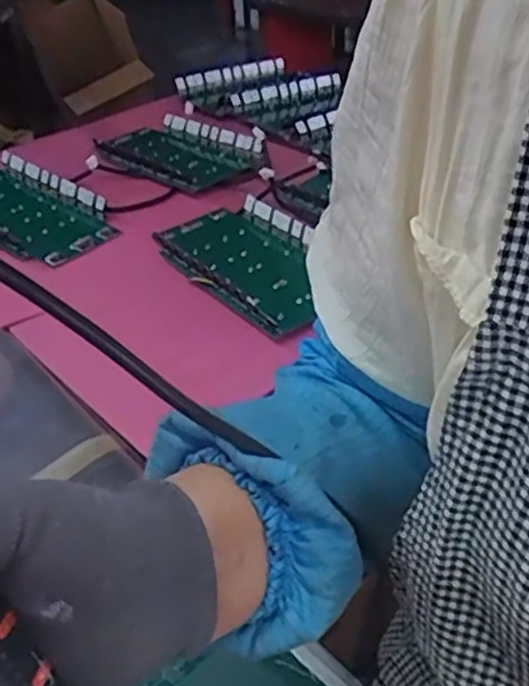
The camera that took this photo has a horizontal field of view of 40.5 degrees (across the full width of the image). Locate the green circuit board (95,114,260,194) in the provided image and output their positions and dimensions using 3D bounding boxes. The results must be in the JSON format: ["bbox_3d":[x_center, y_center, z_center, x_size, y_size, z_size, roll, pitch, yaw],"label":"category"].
[{"bbox_3d":[-0.145,-0.302,1.134,0.164,0.031,0.266,-30,45,-31],"label":"green circuit board"}]

